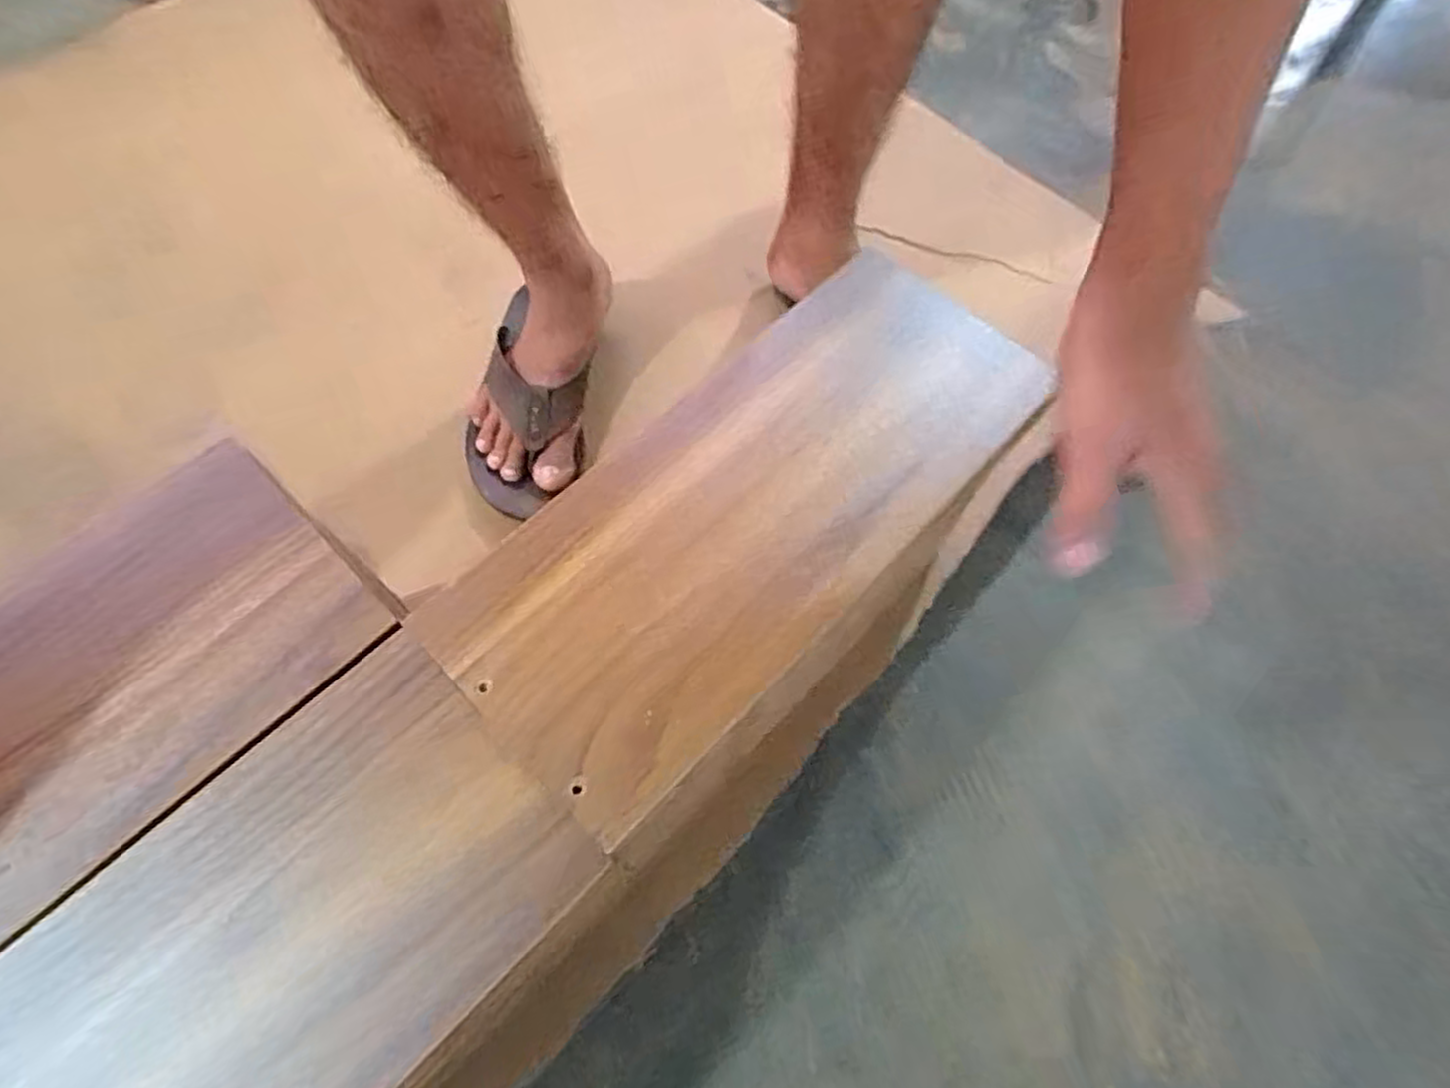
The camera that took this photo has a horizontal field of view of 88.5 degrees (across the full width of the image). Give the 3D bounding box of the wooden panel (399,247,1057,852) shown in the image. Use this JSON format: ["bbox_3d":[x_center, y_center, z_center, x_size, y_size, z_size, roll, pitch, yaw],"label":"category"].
[{"bbox_3d":[0.017,-0.028,0.384,0.148,0.009,0.335,41,70,16],"label":"wooden panel"}]

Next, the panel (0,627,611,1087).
[{"bbox_3d":[-0.222,0.197,0.277,0.145,0.009,0.340,42,70,16],"label":"panel"}]

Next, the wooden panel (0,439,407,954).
[{"bbox_3d":[-0.328,0.099,0.317,0.150,0.011,0.344,40,70,15],"label":"wooden panel"}]

